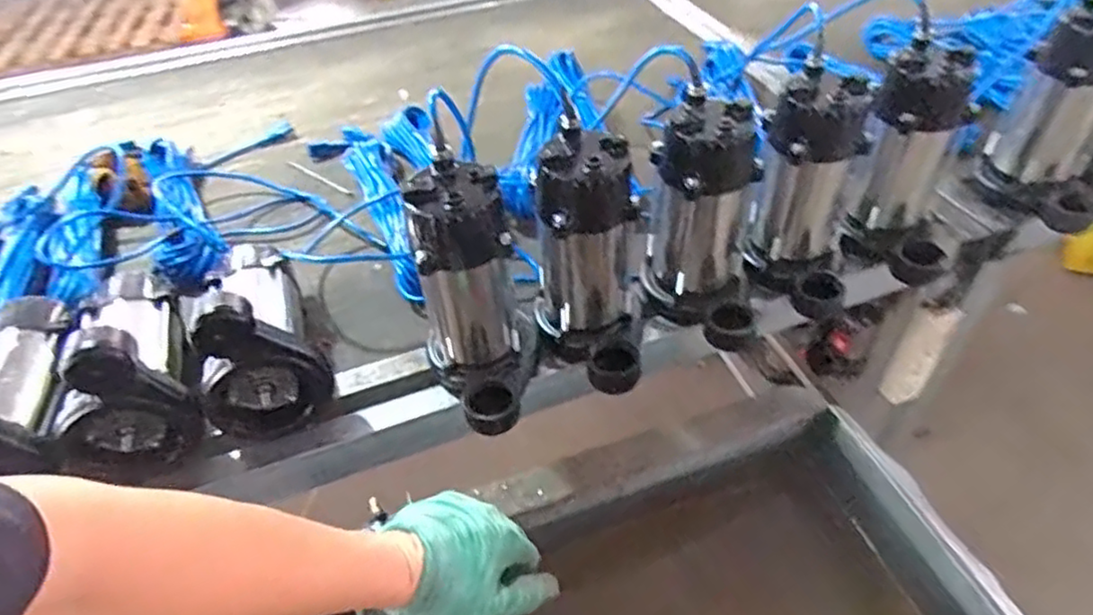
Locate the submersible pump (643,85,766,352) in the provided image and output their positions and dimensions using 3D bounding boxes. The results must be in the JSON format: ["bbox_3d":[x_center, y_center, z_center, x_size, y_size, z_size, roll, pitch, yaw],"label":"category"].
[{"bbox_3d":[0.168,-0.080,0.700,0.117,0.230,0.126,1,44,6],"label":"submersible pump"}]

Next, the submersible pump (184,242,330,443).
[{"bbox_3d":[-0.323,0.006,0.713,0.113,0.165,0.239,-21,46,-17],"label":"submersible pump"}]

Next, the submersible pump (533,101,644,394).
[{"bbox_3d":[0.041,-0.034,0.669,0.120,0.243,0.134,0,44,5],"label":"submersible pump"}]

